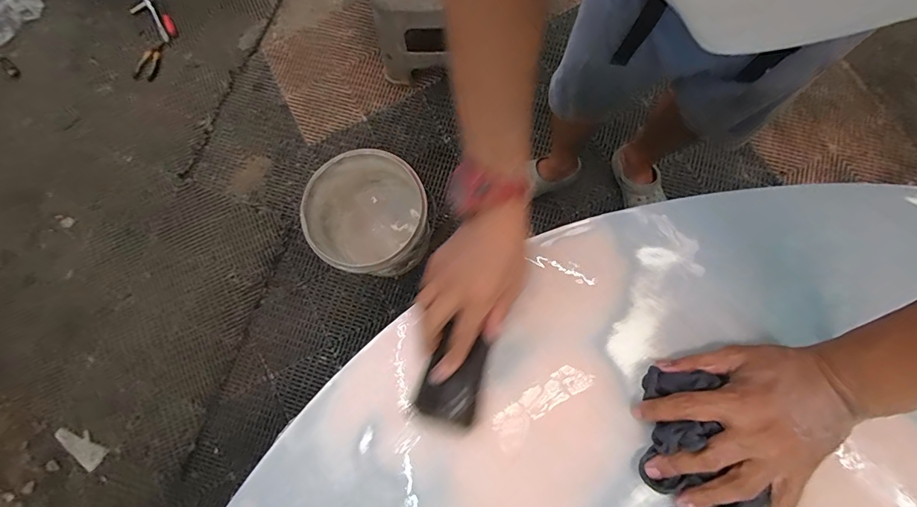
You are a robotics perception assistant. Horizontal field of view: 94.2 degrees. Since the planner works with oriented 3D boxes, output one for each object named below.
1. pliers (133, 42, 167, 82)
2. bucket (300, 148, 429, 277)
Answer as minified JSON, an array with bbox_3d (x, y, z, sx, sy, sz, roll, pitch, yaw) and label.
[{"bbox_3d":[-1.036,-0.646,1.434,0.066,0.011,0.144,13,78,4],"label":"pliers"},{"bbox_3d":[-0.224,-0.086,1.126,0.278,0.295,0.292,0,79,2],"label":"bucket"}]

